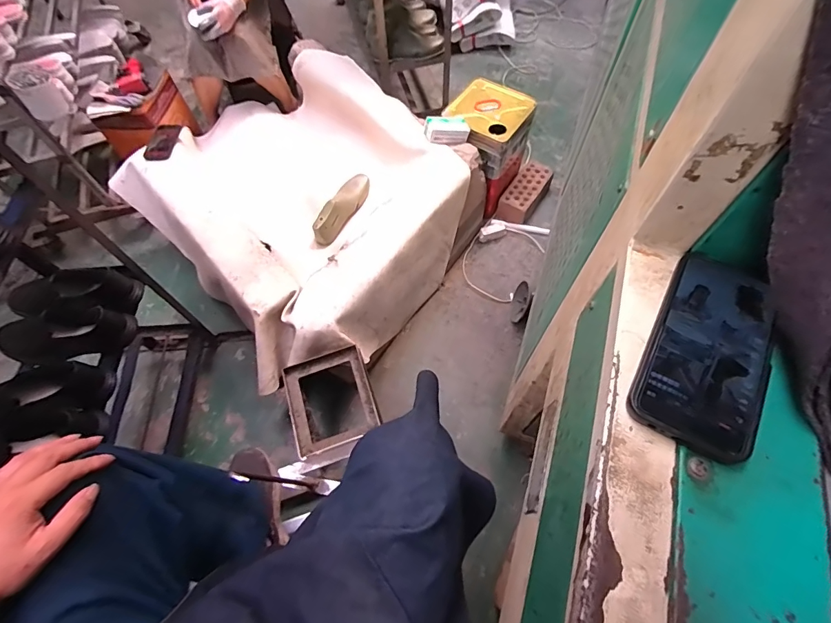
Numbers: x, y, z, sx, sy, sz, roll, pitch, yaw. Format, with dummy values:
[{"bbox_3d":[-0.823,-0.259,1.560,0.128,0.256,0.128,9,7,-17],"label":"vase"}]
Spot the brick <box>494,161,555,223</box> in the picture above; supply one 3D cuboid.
[{"bbox_3d":[0.406,-0.439,1.565,0.117,0.092,0.253,32,68,17],"label":"brick"}]

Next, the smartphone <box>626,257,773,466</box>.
[{"bbox_3d":[0.229,0.026,0.324,0.080,0.009,0.167,26,66,15],"label":"smartphone"}]

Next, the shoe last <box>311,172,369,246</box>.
[{"bbox_3d":[-0.226,-0.320,1.303,0.078,0.078,0.253,24,66,14],"label":"shoe last"}]

